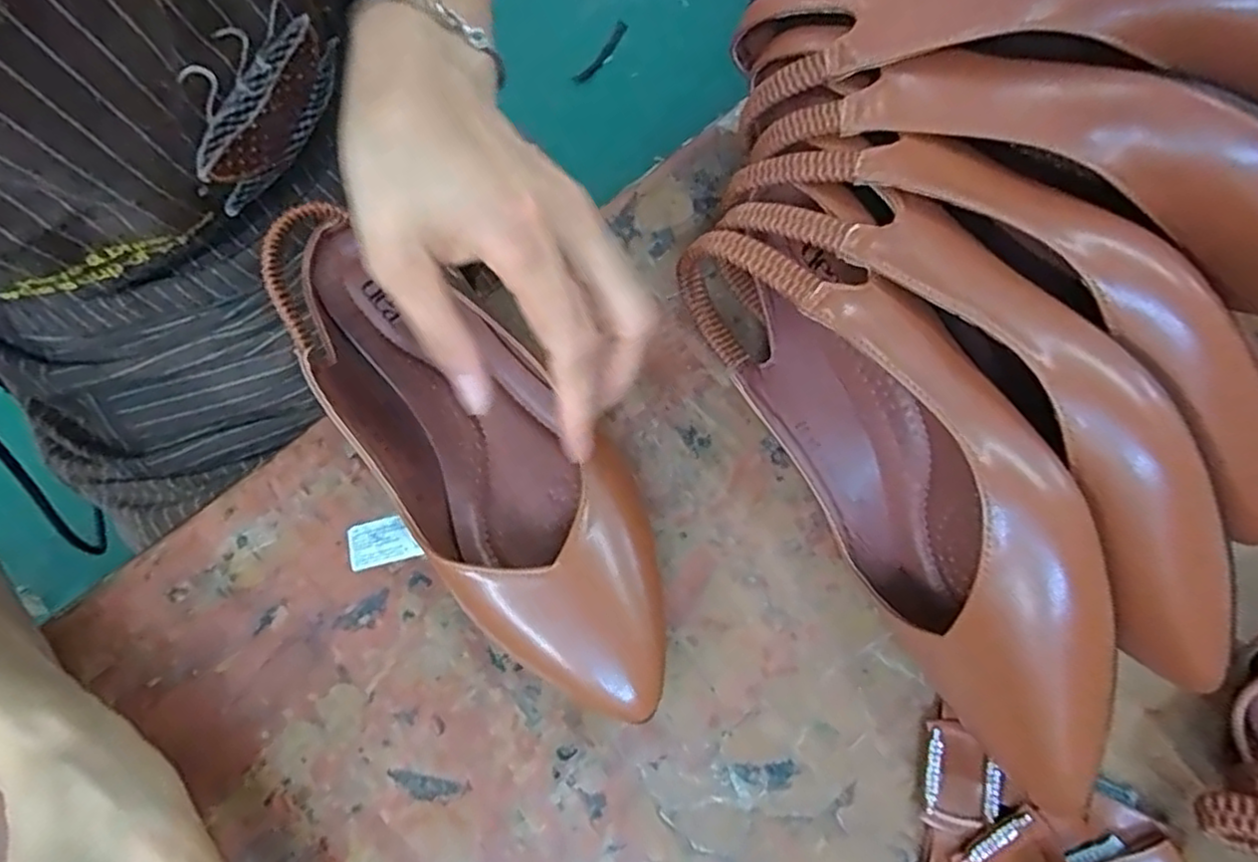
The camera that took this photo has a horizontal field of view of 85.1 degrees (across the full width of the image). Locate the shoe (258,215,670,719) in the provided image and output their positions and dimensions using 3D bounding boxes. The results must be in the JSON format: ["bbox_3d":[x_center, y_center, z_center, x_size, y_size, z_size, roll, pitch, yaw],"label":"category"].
[{"bbox_3d":[-0.066,0.000,0.287,0.088,0.054,0.255,-39,79,-9],"label":"shoe"}]

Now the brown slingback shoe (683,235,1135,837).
[{"bbox_3d":[0.106,0.018,0.267,0.055,0.085,0.227,-29,74,-7],"label":"brown slingback shoe"}]

